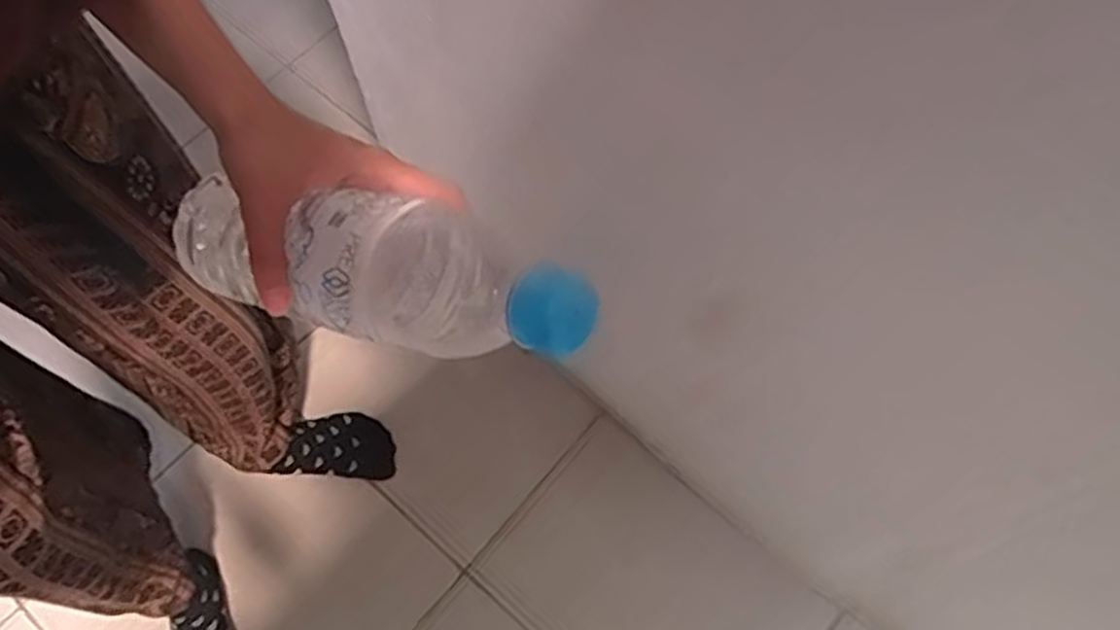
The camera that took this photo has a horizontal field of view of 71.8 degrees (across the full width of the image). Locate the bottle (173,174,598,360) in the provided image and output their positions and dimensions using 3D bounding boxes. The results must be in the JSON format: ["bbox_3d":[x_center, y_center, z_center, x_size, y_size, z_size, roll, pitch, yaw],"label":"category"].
[{"bbox_3d":[-0.077,-0.021,0.328,0.201,0.053,0.063,14,63,23],"label":"bottle"}]

